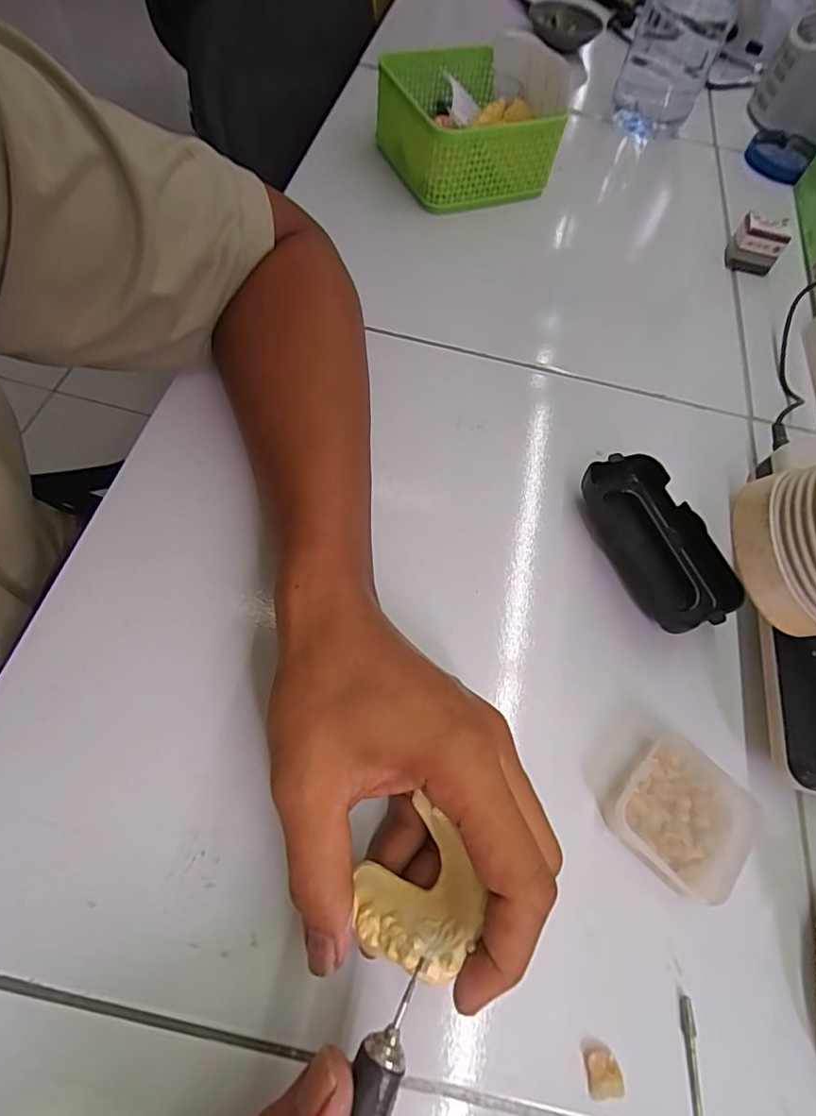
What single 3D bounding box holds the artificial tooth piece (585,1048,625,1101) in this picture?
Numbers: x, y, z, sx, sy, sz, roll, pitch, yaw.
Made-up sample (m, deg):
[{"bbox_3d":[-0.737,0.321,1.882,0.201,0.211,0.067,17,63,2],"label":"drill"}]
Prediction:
[{"bbox_3d":[0.078,0.204,0.211,0.013,0.006,0.015,-1,64,-8],"label":"artificial tooth piece"}]

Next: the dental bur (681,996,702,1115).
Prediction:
[{"bbox_3d":[0.115,0.205,0.216,0.005,0.004,0.044,8,63,-3],"label":"dental bur"}]

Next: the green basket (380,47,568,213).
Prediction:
[{"bbox_3d":[0.044,-0.383,0.475,0.126,0.065,0.159,-20,66,-16],"label":"green basket"}]

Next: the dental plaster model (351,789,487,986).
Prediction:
[{"bbox_3d":[0.005,0.125,0.201,0.044,0.026,0.050,30,65,13],"label":"dental plaster model"}]

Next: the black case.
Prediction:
[{"bbox_3d":[0.148,-0.010,0.318,0.052,0.024,0.108,-18,68,-15],"label":"black case"}]

